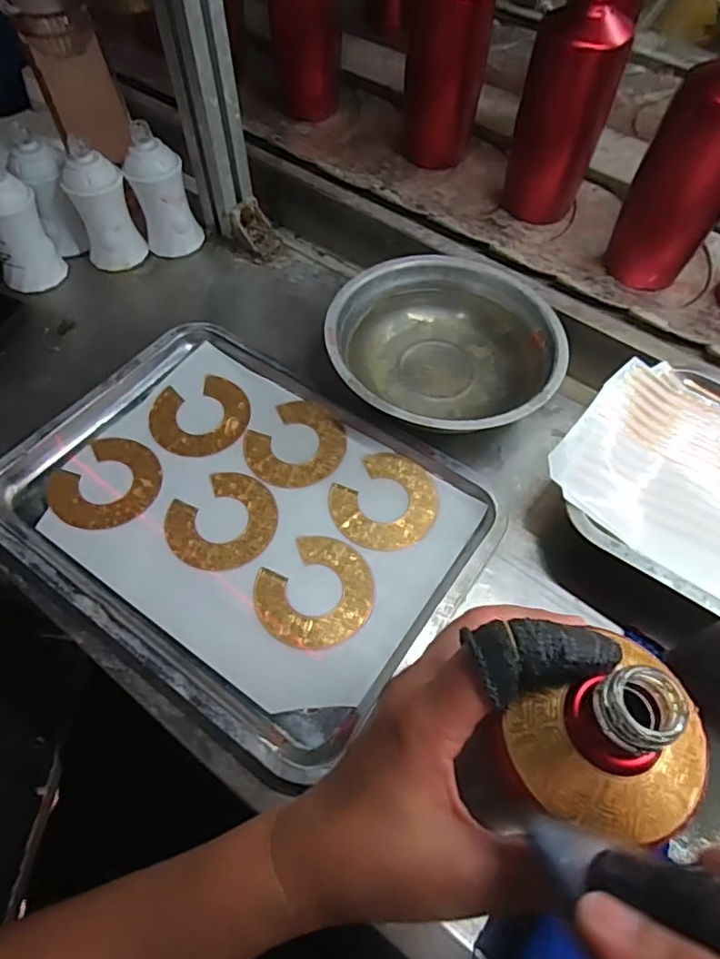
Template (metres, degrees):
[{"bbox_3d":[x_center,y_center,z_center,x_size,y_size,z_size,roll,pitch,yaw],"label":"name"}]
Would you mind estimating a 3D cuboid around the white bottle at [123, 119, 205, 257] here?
[{"bbox_3d":[-0.199,-0.282,0.574,0.058,0.111,0.051,-20,63,-7],"label":"white bottle"}]

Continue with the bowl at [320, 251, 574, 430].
[{"bbox_3d":[0.076,-0.118,0.496,0.194,0.049,0.189,-1,62,3],"label":"bowl"}]

